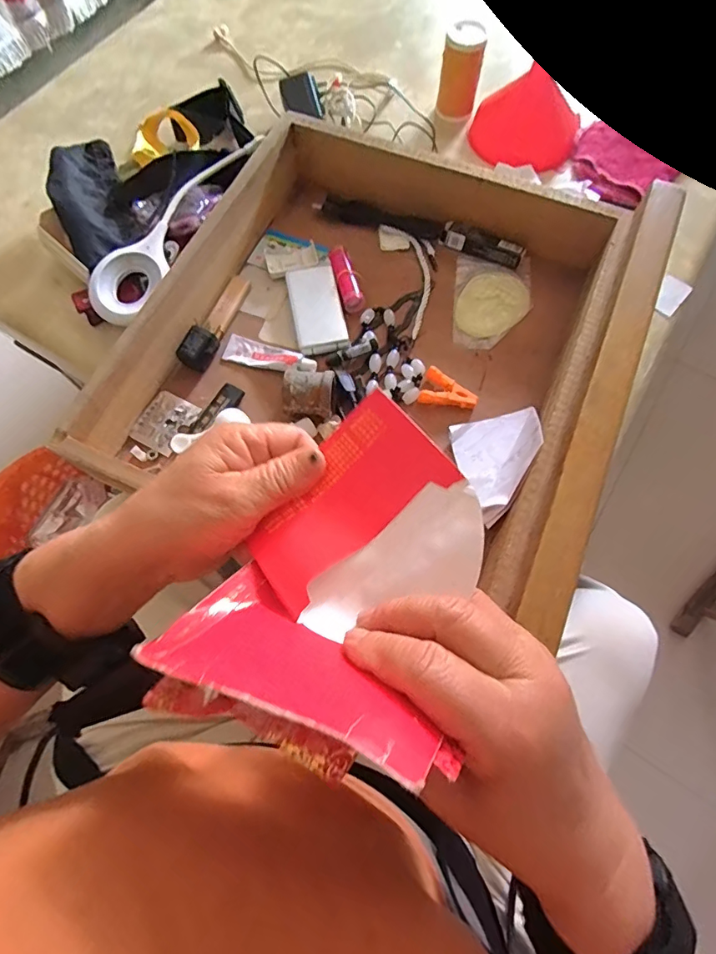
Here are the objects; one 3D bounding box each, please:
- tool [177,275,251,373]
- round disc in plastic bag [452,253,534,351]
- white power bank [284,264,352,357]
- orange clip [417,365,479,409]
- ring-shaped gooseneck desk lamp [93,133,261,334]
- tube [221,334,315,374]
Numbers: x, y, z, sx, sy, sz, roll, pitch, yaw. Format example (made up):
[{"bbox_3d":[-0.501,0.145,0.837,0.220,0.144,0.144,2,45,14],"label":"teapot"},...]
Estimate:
[{"bbox_3d":[-0.146,-0.168,0.496,0.025,0.028,0.123,21,72,8],"label":"tool"},{"bbox_3d":[0.145,-0.188,0.512,0.080,0.004,0.119,8,71,3],"label":"round disc in plastic bag"},{"bbox_3d":[-0.044,-0.178,0.499,0.053,0.010,0.108,-13,71,-4],"label":"white power bank"},{"bbox_3d":[0.089,-0.081,0.463,0.054,0.013,0.035,20,72,7],"label":"orange clip"},{"bbox_3d":[-0.201,-0.283,0.528,0.059,0.020,0.278,26,73,9],"label":"ring-shaped gooseneck desk lamp"},{"bbox_3d":[-0.089,-0.124,0.484,0.099,0.020,0.029,18,72,7],"label":"tube"}]

